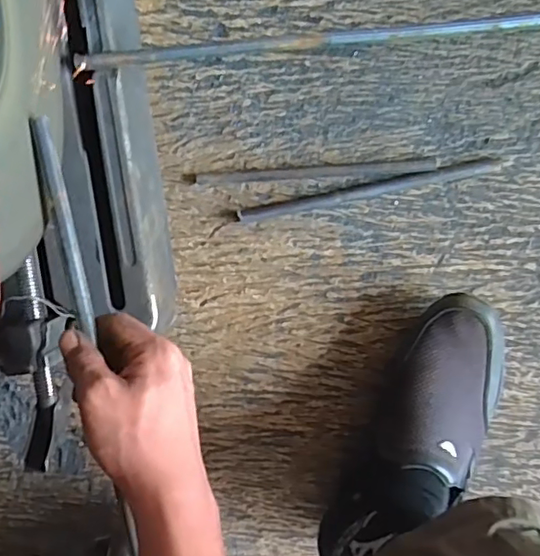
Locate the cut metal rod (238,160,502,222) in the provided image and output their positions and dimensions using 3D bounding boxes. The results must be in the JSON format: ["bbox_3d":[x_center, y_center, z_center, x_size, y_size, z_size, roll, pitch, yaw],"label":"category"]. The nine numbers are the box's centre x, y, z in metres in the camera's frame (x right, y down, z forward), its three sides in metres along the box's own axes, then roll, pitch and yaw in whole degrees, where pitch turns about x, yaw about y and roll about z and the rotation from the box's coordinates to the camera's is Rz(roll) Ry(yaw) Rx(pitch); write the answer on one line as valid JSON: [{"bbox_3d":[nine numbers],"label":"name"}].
[{"bbox_3d":[0.092,-0.082,0.537,0.245,0.005,0.013,-11,94,2],"label":"cut metal rod"}]

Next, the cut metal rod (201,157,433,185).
[{"bbox_3d":[0.042,-0.100,0.535,0.221,0.008,0.011,-4,95,1],"label":"cut metal rod"}]

